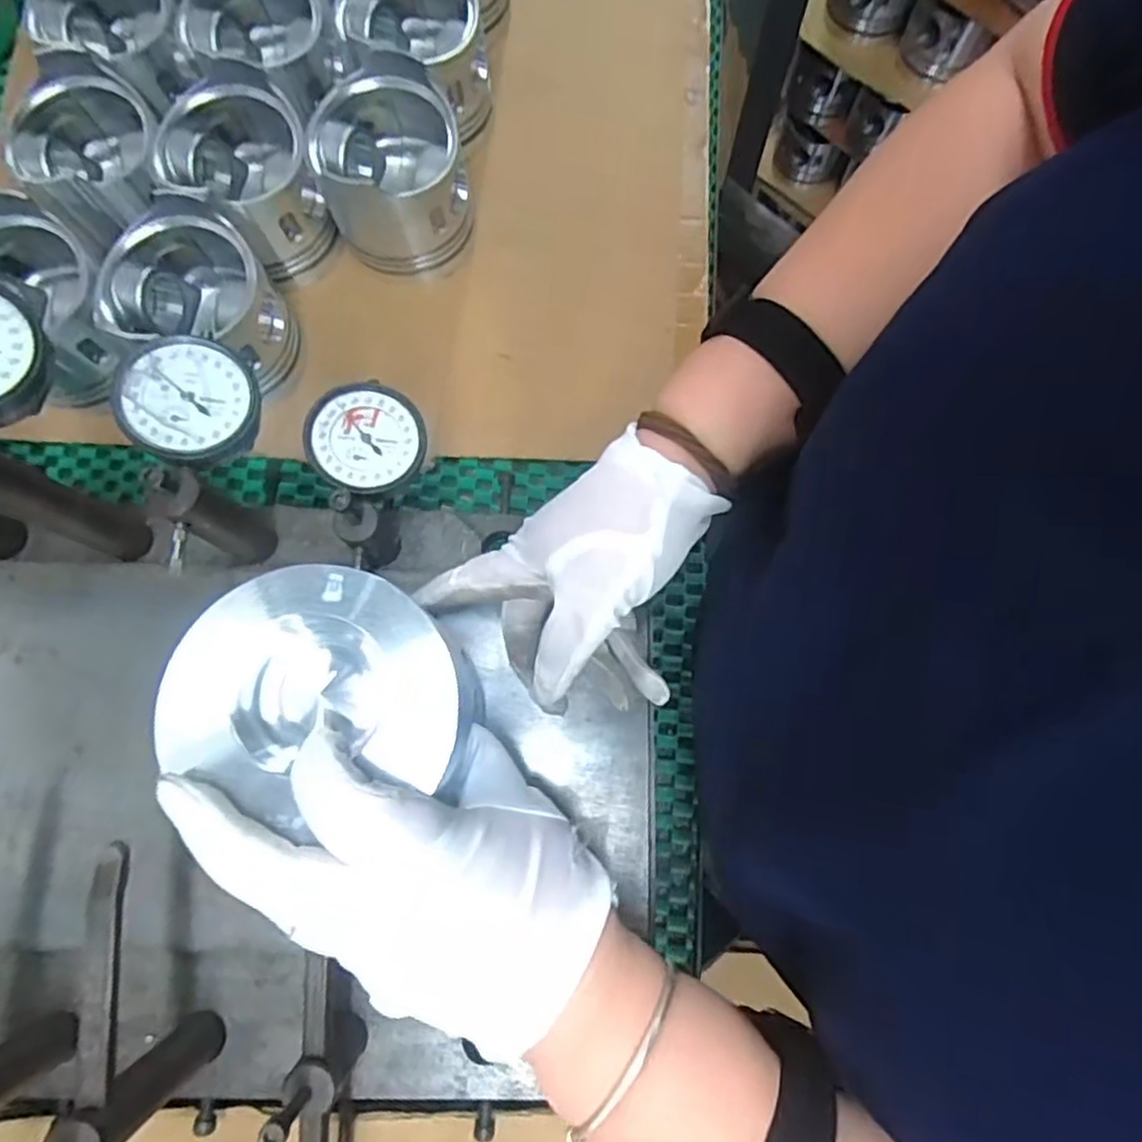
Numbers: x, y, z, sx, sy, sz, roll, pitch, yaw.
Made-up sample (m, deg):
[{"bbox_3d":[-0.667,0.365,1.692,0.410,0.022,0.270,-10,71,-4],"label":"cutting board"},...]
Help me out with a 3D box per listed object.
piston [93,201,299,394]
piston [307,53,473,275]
[{"bbox_3d":[-0.251,-0.184,0.484,0.096,0.088,0.091,0,78,1],"label":"piston"},{"bbox_3d":[-0.126,-0.287,0.508,0.095,0.089,0.102,-13,78,-2],"label":"piston"}]

